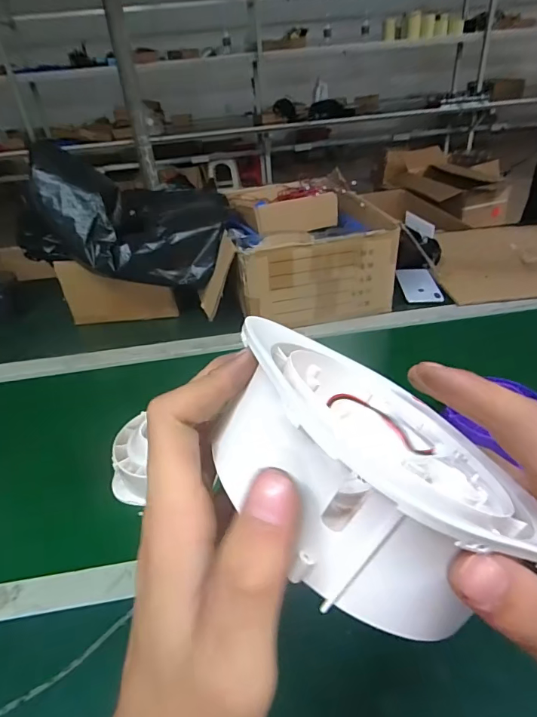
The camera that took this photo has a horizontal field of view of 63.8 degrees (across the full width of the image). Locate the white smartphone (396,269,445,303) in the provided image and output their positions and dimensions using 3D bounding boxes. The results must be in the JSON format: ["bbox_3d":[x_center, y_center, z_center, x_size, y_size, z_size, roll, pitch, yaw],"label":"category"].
[{"bbox_3d":[0.327,-0.163,0.943,0.080,0.010,0.155,-2,36,2],"label":"white smartphone"}]

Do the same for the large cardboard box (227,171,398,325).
[{"bbox_3d":[0.071,-0.255,0.937,0.293,0.179,0.405,-7,36,-5],"label":"large cardboard box"}]

